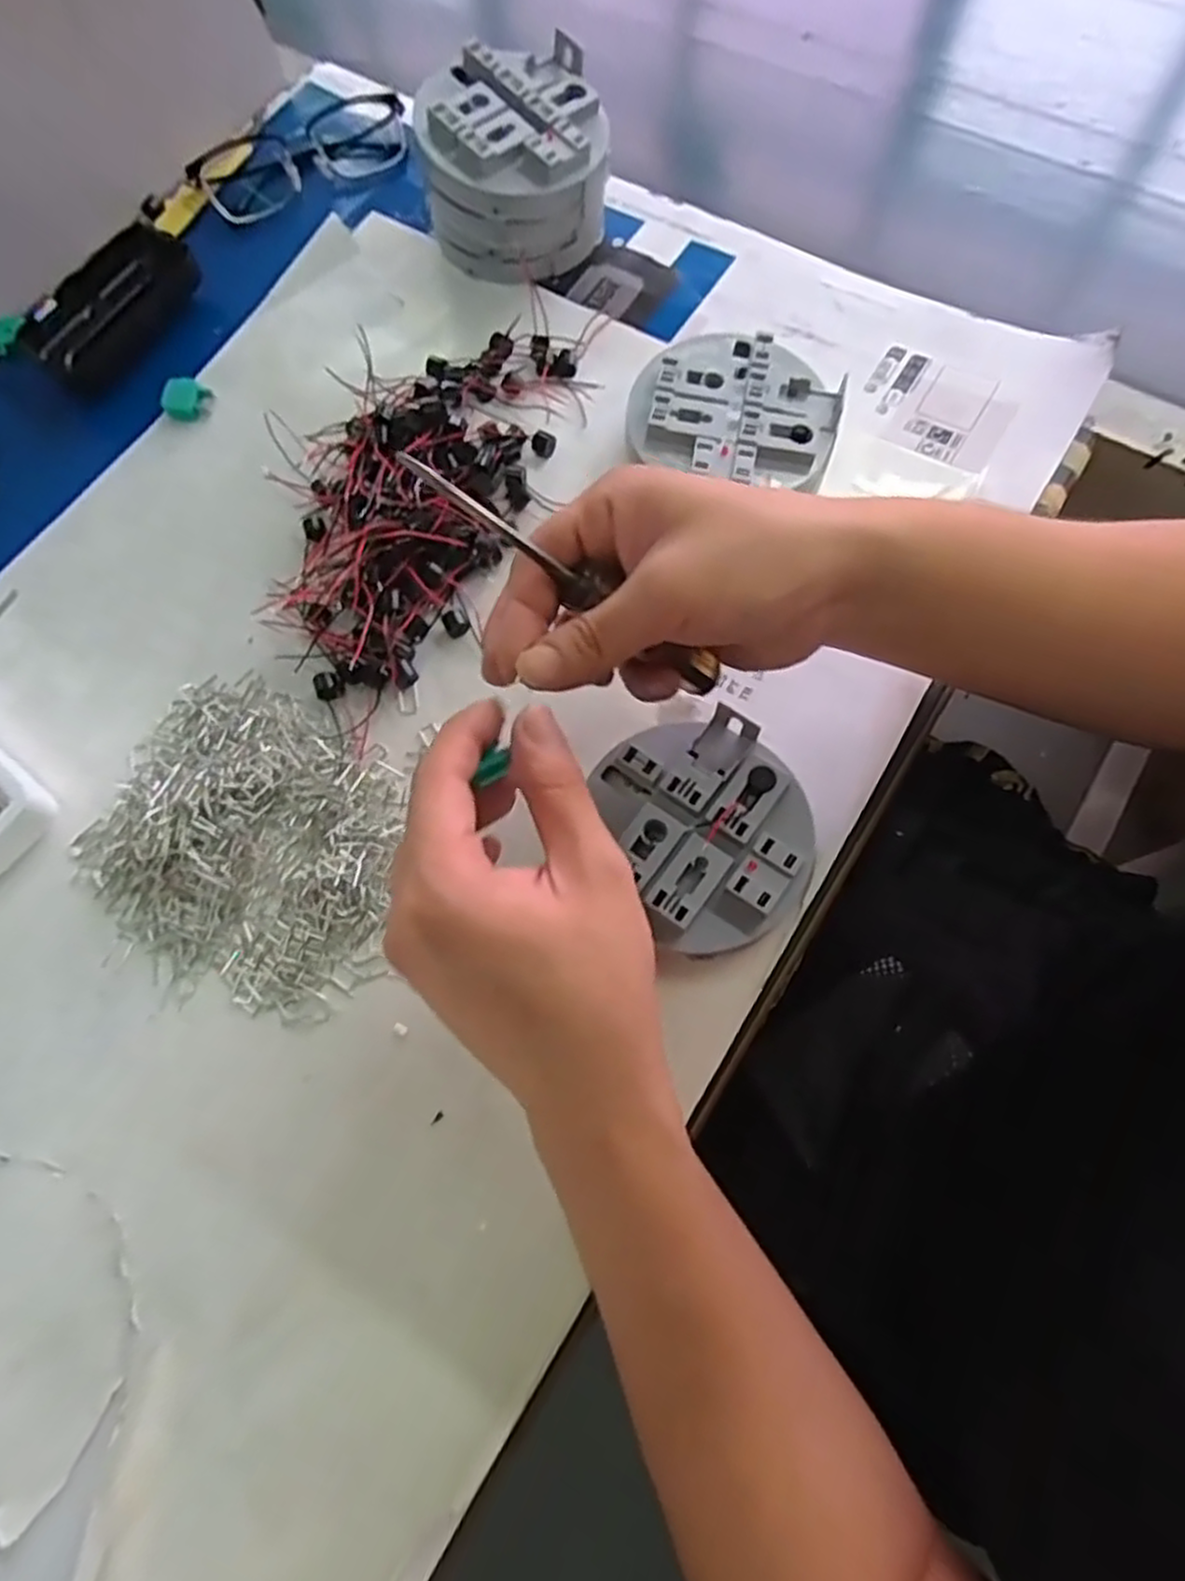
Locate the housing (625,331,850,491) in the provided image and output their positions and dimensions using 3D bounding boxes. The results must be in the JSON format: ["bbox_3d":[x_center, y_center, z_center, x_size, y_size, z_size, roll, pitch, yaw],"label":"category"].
[{"bbox_3d":[0.073,-0.187,0.387,0.101,0.039,0.094,24,74,10],"label":"housing"}]

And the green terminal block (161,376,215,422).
[{"bbox_3d":[-0.232,-0.224,0.426,0.024,0.007,0.023,7,72,4],"label":"green terminal block"}]

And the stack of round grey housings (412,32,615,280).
[{"bbox_3d":[-0.043,-0.356,0.430,0.101,0.079,0.104,-8,71,-1],"label":"stack of round grey housings"}]

